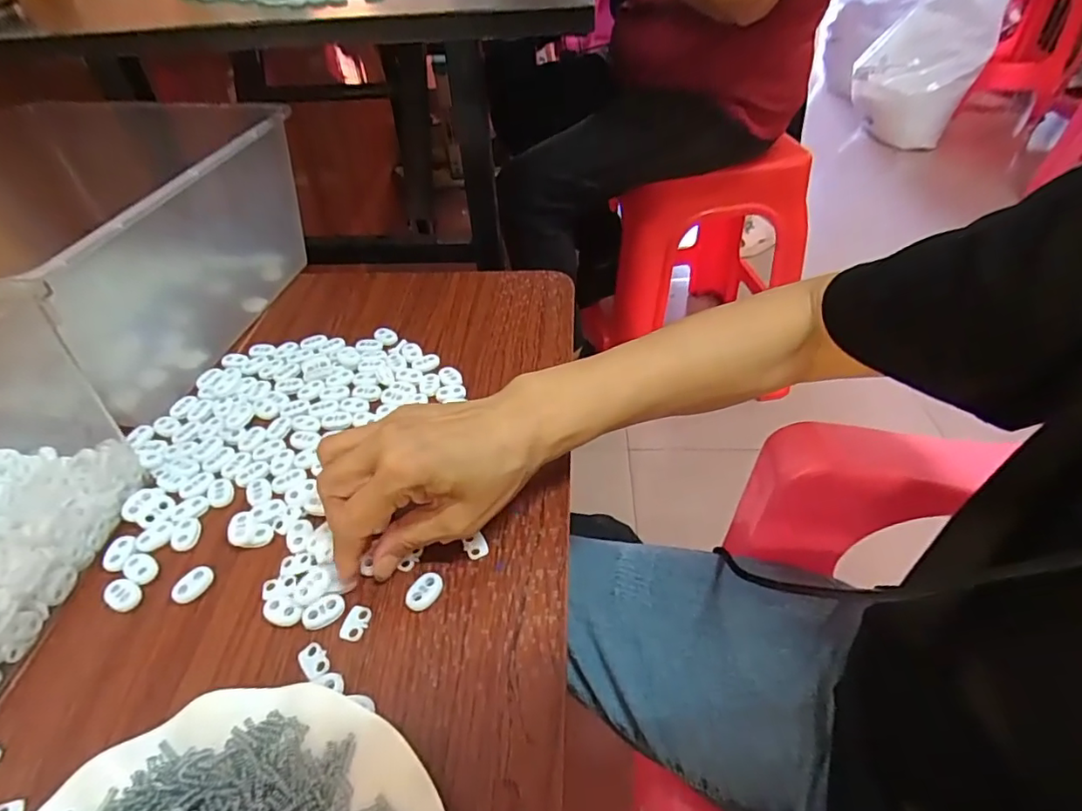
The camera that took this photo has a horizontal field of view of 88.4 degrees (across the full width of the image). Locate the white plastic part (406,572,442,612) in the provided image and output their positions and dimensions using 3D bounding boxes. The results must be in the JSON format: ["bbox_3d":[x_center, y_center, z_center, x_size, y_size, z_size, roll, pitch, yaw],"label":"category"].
[{"bbox_3d":[-0.065,0.104,0.312,0.015,0.004,0.023,25,51,25],"label":"white plastic part"}]

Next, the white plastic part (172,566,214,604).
[{"bbox_3d":[-0.202,0.103,0.322,0.015,0.006,0.023,29,53,28],"label":"white plastic part"}]

